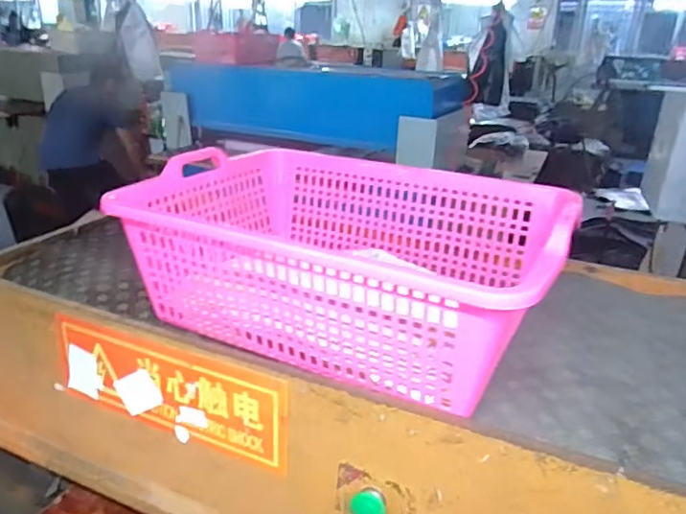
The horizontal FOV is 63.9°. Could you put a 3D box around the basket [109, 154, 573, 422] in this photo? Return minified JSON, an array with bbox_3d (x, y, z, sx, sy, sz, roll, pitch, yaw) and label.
[{"bbox_3d":[0.014,-0.012,0.718,0.486,0.161,0.374,12,24,23],"label":"basket"}]

